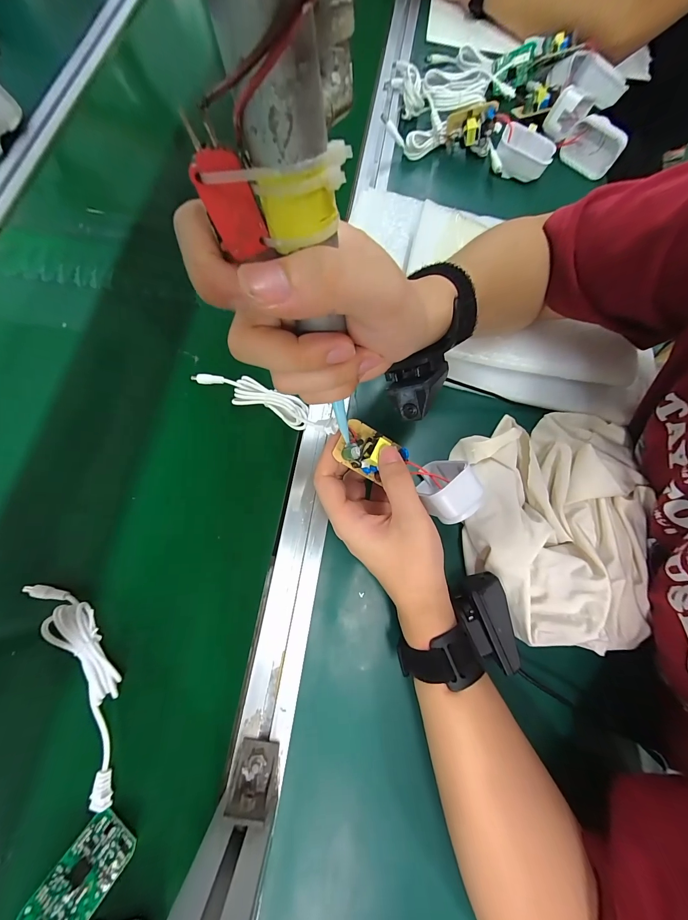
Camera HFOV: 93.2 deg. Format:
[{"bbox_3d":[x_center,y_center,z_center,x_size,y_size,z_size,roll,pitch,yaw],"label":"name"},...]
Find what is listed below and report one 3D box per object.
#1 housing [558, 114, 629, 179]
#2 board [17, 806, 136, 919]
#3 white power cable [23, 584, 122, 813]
[{"bbox_3d":[0.336,-0.422,0.440,0.071,0.041,0.043,40,77,9],"label":"housing"},{"bbox_3d":[-0.173,0.275,0.211,0.037,0.004,0.062,28,51,17],"label":"board"},{"bbox_3d":[-0.202,0.168,0.253,0.046,0.021,0.172,-30,77,-9],"label":"white power cable"}]

